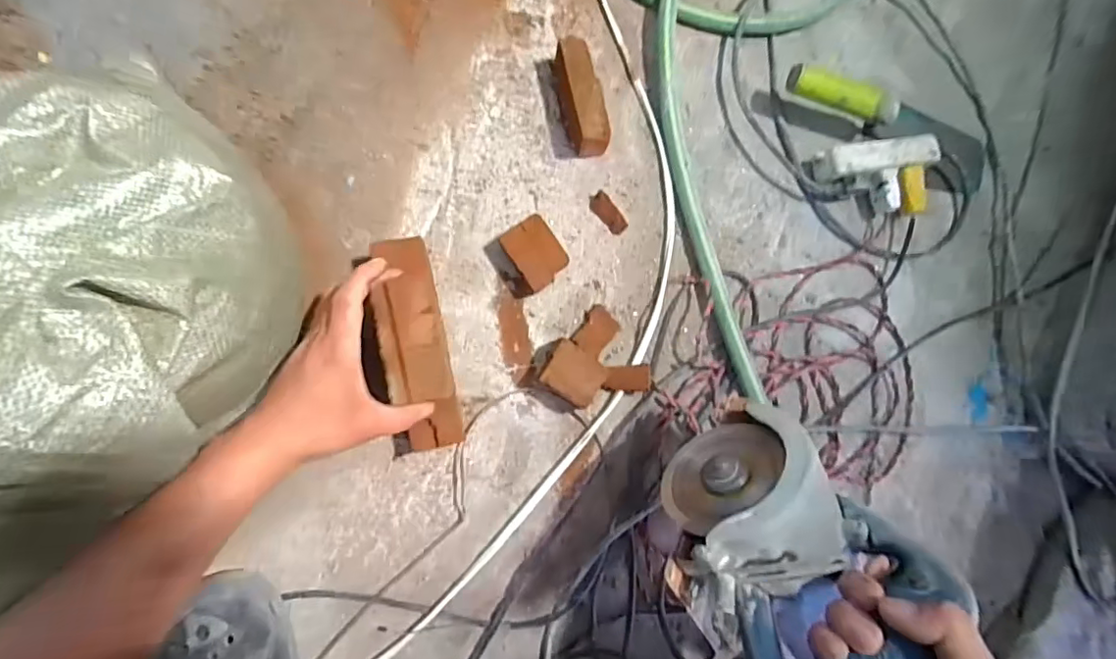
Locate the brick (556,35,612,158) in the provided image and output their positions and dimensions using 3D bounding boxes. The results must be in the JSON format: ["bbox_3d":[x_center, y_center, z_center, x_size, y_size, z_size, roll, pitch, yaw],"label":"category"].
[{"bbox_3d":[0.024,-0.228,0.562,0.031,0.056,0.110,-15,87,-8],"label":"brick"}]

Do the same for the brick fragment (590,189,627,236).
[{"bbox_3d":[0.051,-0.118,0.571,0.016,0.021,0.048,-41,91,-8],"label":"brick fragment"}]

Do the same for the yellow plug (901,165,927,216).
[{"bbox_3d":[0.371,-0.145,0.584,0.021,0.017,0.053,-17,107,-8],"label":"yellow plug"}]

